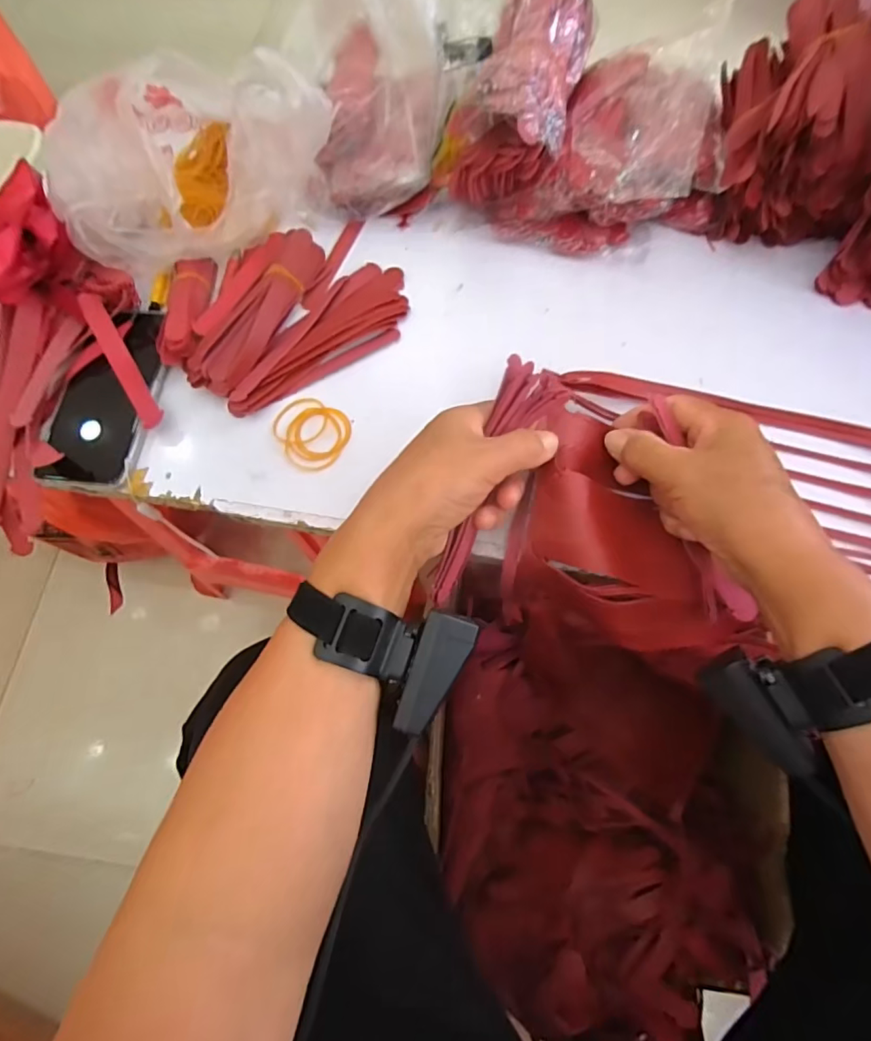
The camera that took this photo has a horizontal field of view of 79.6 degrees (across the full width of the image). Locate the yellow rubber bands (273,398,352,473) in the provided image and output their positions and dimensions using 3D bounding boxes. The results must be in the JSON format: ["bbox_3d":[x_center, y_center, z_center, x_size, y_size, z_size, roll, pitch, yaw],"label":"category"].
[{"bbox_3d":[-0.100,-0.068,0.409,0.062,0.007,0.055,26,72,12],"label":"yellow rubber bands"}]

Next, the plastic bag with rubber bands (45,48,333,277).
[{"bbox_3d":[-0.210,-0.290,0.434,0.185,0.119,0.171,28,73,13],"label":"plastic bag with rubber bands"}]

